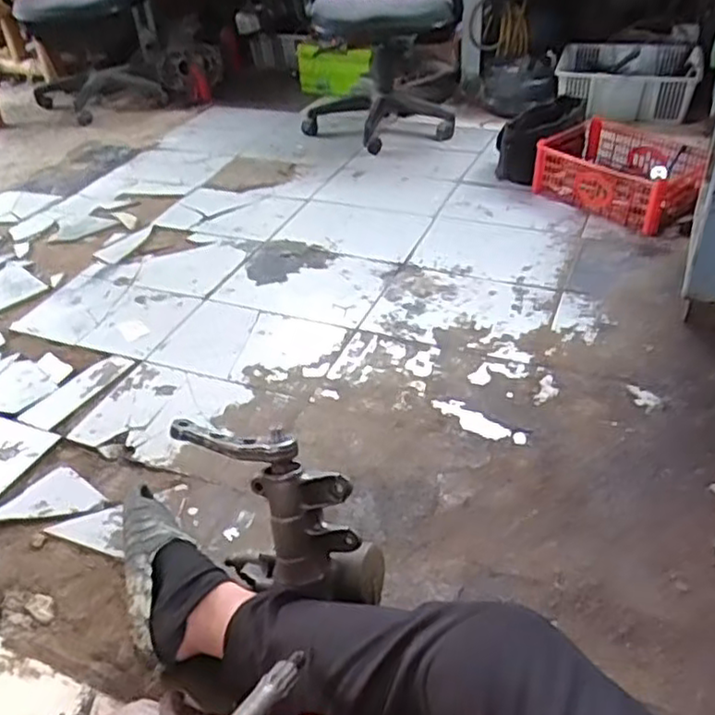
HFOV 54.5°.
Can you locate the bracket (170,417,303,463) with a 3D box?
[{"bbox_3d":[-0.166,0.109,0.918,0.177,0.035,0.030,10,40,15],"label":"bracket"}]

